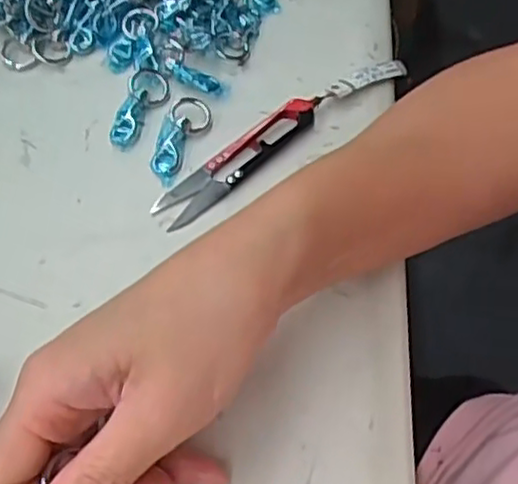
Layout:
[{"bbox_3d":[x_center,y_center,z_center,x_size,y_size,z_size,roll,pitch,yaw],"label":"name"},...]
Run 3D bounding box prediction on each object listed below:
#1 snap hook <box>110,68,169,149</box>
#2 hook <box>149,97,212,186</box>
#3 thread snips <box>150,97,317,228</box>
[{"bbox_3d":[-0.066,-0.075,0.379,0.023,0.010,0.055,12,55,3],"label":"snap hook"},{"bbox_3d":[-0.043,-0.057,0.365,0.022,0.010,0.056,18,56,7],"label":"hook"},{"bbox_3d":[-0.009,-0.046,0.356,0.023,0.015,0.106,39,61,20],"label":"thread snips"}]

